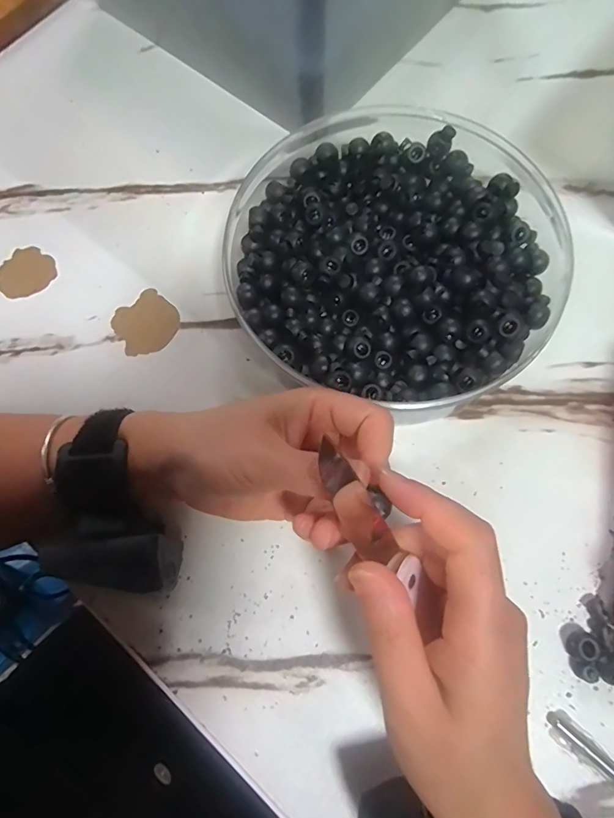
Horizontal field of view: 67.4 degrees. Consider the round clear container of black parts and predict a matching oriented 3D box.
[{"bbox_3d":[0.056,-0.099,0.300,0.201,0.049,0.199,0,75,1],"label":"round clear container of black parts"}]

